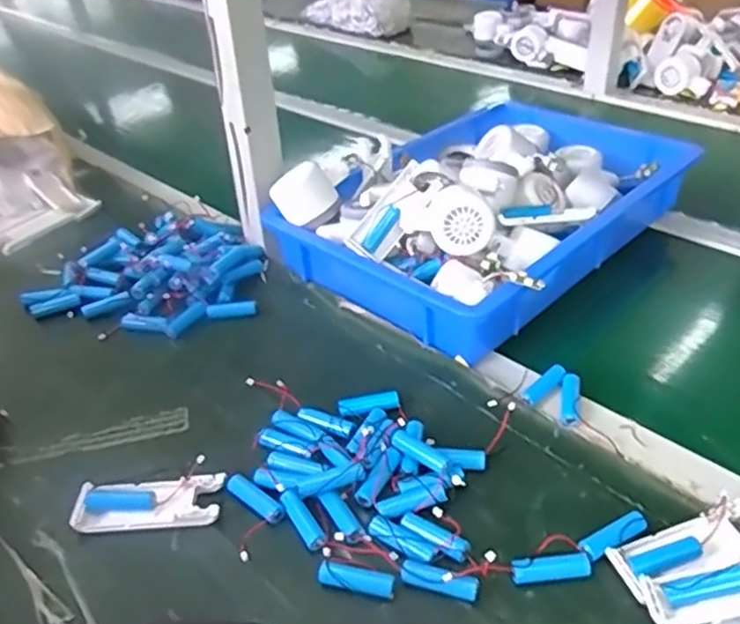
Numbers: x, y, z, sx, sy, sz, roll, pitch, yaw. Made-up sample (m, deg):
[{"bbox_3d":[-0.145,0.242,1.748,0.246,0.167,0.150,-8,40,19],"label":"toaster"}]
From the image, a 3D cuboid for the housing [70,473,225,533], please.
[{"bbox_3d":[-0.164,0.143,0.520,0.105,0.016,0.039,-5,36,0],"label":"housing"}]

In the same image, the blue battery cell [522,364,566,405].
[{"bbox_3d":[0.148,0.062,0.594,0.053,0.011,0.013,-32,44,-32],"label":"blue battery cell"}]

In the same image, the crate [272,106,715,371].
[{"bbox_3d":[0.144,-0.131,0.777,0.437,0.116,0.283,-33,45,-33],"label":"crate"}]

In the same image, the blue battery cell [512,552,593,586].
[{"bbox_3d":[0.119,0.170,0.461,0.050,0.014,0.014,-5,36,0],"label":"blue battery cell"}]

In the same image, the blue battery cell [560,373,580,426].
[{"bbox_3d":[0.166,0.074,0.581,0.014,0.016,0.056,6,37,13],"label":"blue battery cell"}]

